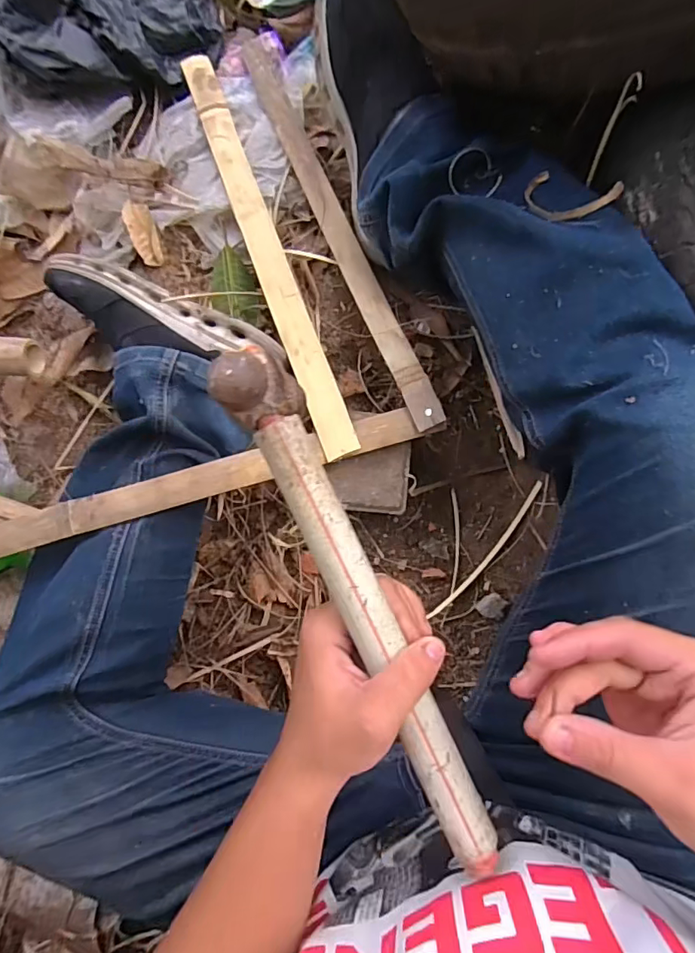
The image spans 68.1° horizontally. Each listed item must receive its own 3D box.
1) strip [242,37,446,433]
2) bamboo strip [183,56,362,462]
[{"bbox_3d":[-0.017,-0.281,0.548,0.031,0.006,0.519,-22,75,2],"label":"strip"},{"bbox_3d":[-0.093,-0.261,0.549,0.035,0.010,0.525,-20,74,-2],"label":"bamboo strip"}]

